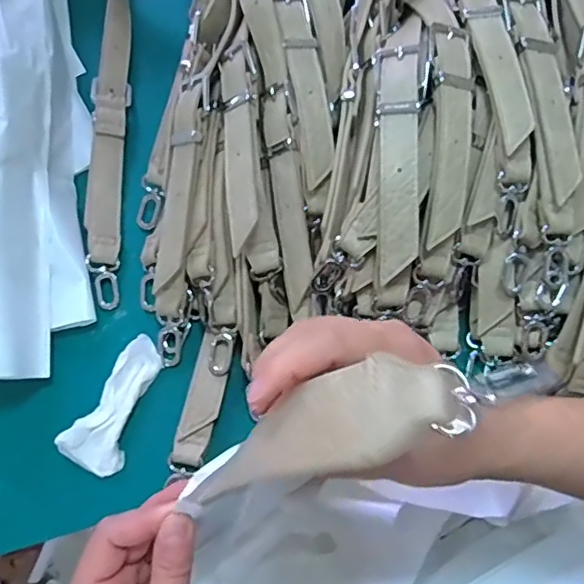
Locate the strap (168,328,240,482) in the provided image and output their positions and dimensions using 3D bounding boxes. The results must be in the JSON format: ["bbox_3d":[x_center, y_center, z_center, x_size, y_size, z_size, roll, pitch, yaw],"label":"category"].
[{"bbox_3d":[-0.063,0.080,0.404,0.025,0.013,0.106,12,71,6],"label":"strap"}]

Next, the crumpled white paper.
[{"bbox_3d":[-0.122,0.081,0.408,0.045,0.011,0.095,30,74,11],"label":"crumpled white paper"}]

